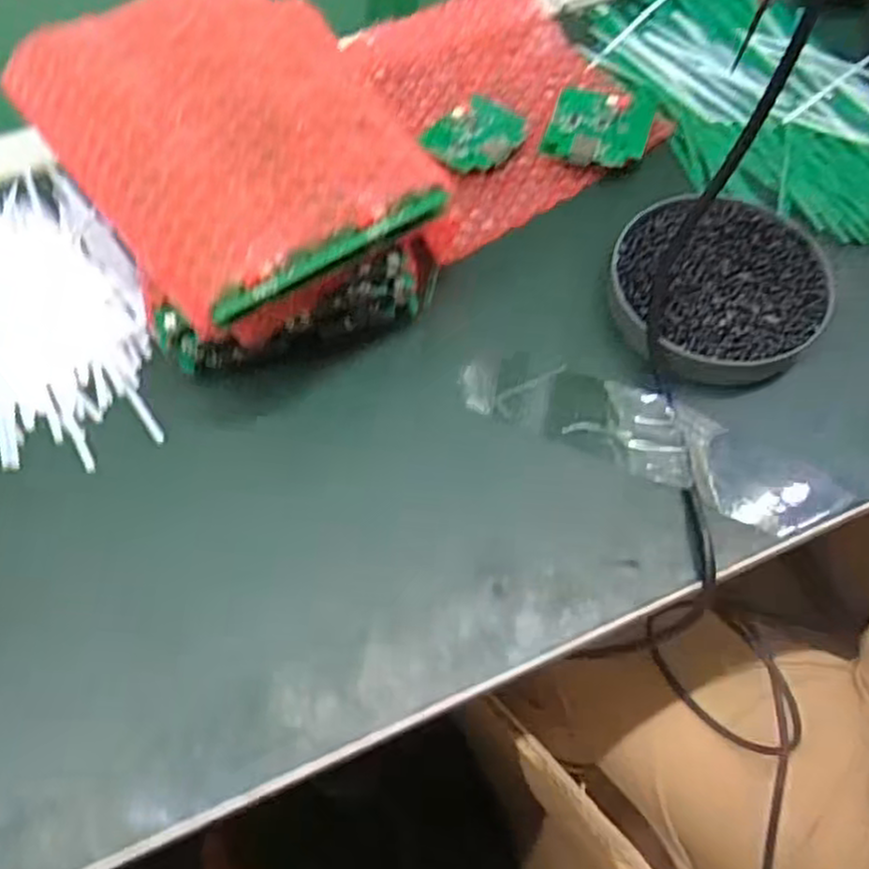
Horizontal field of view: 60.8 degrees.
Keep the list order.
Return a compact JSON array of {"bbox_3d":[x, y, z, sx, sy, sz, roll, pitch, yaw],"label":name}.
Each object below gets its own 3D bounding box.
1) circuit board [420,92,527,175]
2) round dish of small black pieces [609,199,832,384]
[{"bbox_3d":[0.028,-0.189,0.468,0.064,0.014,0.050,-33,68,-12],"label":"circuit board"},{"bbox_3d":[0.157,-0.079,0.407,0.115,0.027,0.110,5,66,5],"label":"round dish of small black pieces"}]

